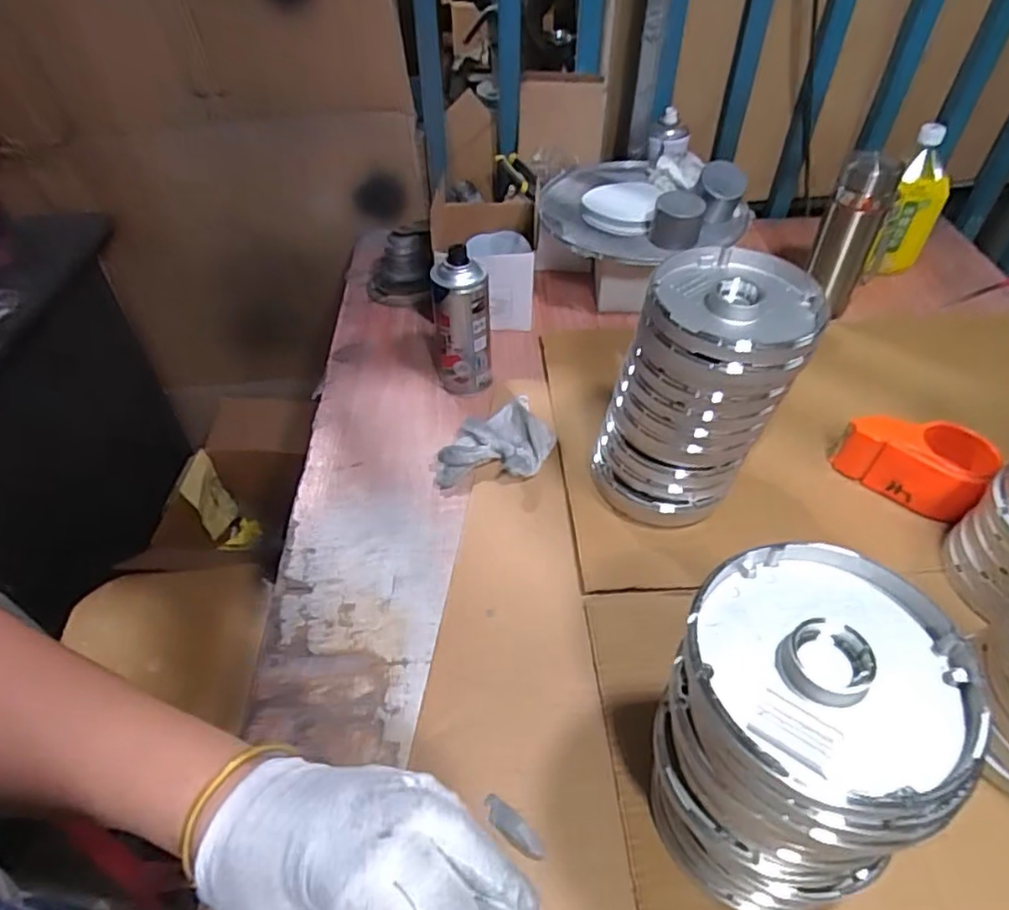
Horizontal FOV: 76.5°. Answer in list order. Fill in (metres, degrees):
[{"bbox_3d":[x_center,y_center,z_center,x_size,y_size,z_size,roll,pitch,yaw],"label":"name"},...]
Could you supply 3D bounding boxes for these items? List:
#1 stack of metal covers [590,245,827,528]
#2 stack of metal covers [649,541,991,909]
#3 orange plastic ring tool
[{"bbox_3d":[0.174,-0.056,0.597,0.153,0.227,0.141,15,50,17],"label":"stack of metal covers"},{"bbox_3d":[0.173,0.177,0.397,0.147,0.215,0.145,18,51,18],"label":"stack of metal covers"},{"bbox_3d":[0.420,-0.003,0.657,0.127,0.052,0.092,34,57,29],"label":"orange plastic ring tool"}]

